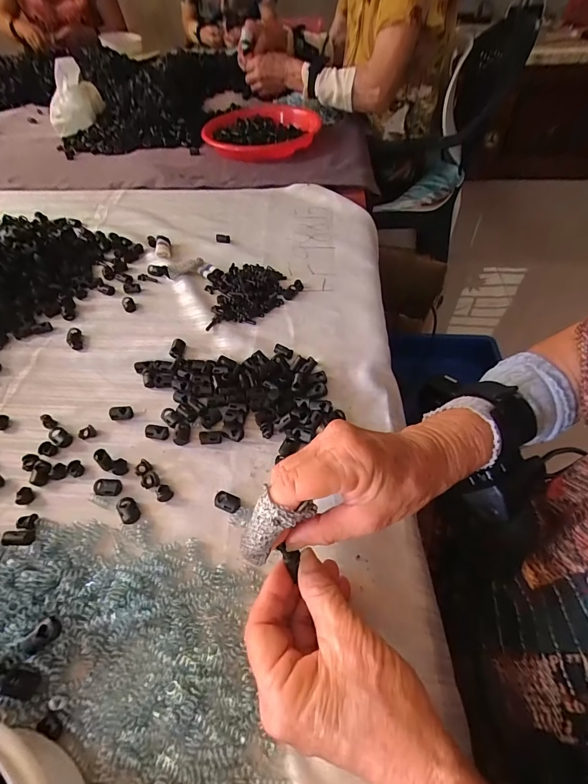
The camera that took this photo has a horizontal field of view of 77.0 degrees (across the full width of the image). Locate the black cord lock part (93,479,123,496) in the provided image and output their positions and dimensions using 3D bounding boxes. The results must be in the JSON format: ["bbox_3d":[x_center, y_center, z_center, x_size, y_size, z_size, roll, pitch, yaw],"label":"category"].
[{"bbox_3d":[-0.155,0.079,0.308,0.021,0.007,0.015,-1,52,0],"label":"black cord lock part"}]

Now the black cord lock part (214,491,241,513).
[{"bbox_3d":[-0.054,0.090,0.300,0.021,0.009,0.014,14,54,11],"label":"black cord lock part"}]

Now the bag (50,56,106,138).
[{"bbox_3d":[-0.449,-0.594,0.751,0.109,0.106,0.091,-23,55,-16],"label":"bag"}]

